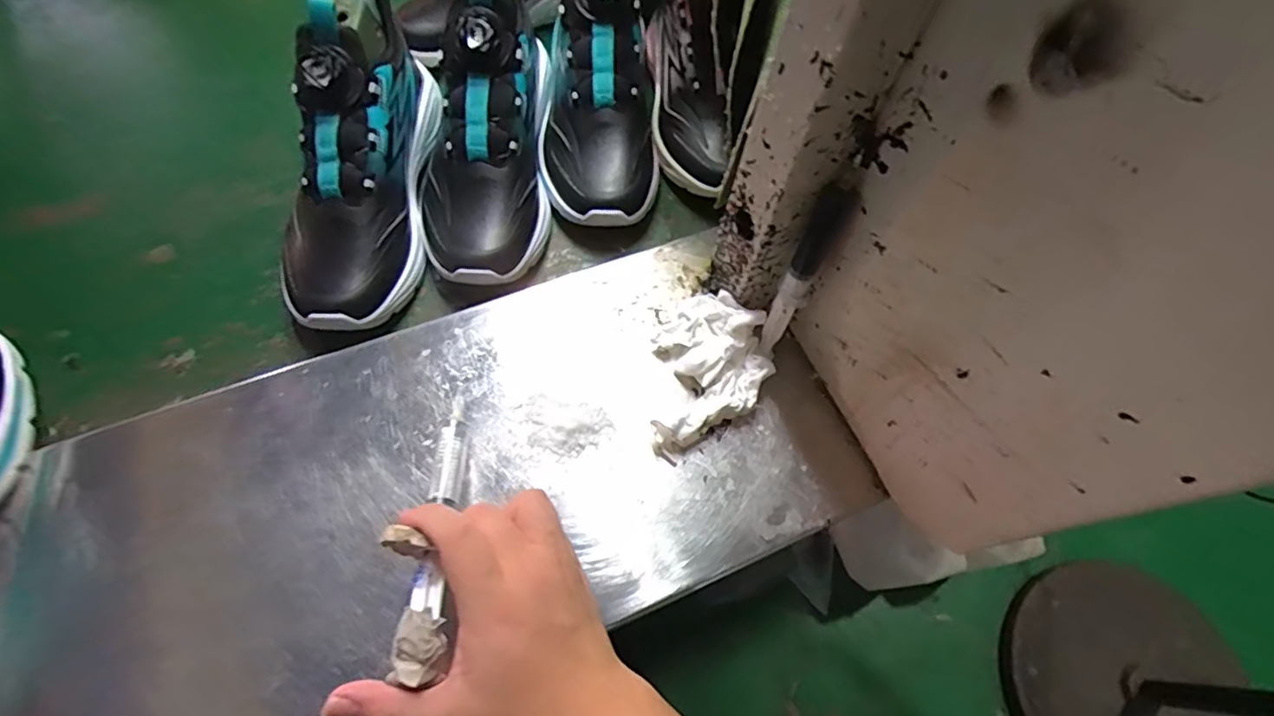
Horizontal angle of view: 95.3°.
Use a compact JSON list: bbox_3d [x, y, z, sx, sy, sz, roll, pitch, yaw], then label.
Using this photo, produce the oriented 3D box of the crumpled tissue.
[{"bbox_3d":[0.040,0.006,0.391,0.103,0.036,0.083,-39,73,-19],"label":"crumpled tissue"}]

